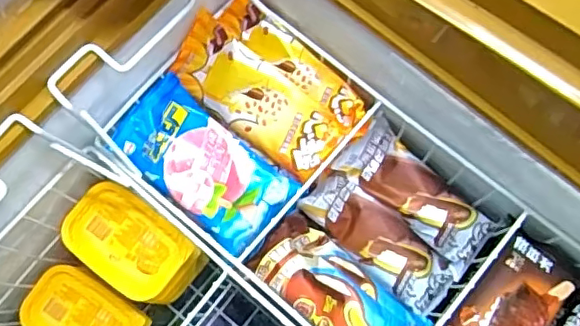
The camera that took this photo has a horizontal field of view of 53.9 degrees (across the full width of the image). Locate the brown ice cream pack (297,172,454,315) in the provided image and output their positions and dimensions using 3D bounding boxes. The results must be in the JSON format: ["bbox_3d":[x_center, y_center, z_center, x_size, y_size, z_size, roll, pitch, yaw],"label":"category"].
[{"bbox_3d":[0.091,0.080,0.594,0.172,0.028,0.061,38,81,9],"label":"brown ice cream pack"}]

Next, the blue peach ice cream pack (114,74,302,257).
[{"bbox_3d":[-0.086,0.002,0.550,0.175,0.023,0.093,39,81,9],"label":"blue peach ice cream pack"}]

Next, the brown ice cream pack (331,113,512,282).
[{"bbox_3d":[0.132,0.032,0.591,0.168,0.030,0.070,40,81,9],"label":"brown ice cream pack"}]

